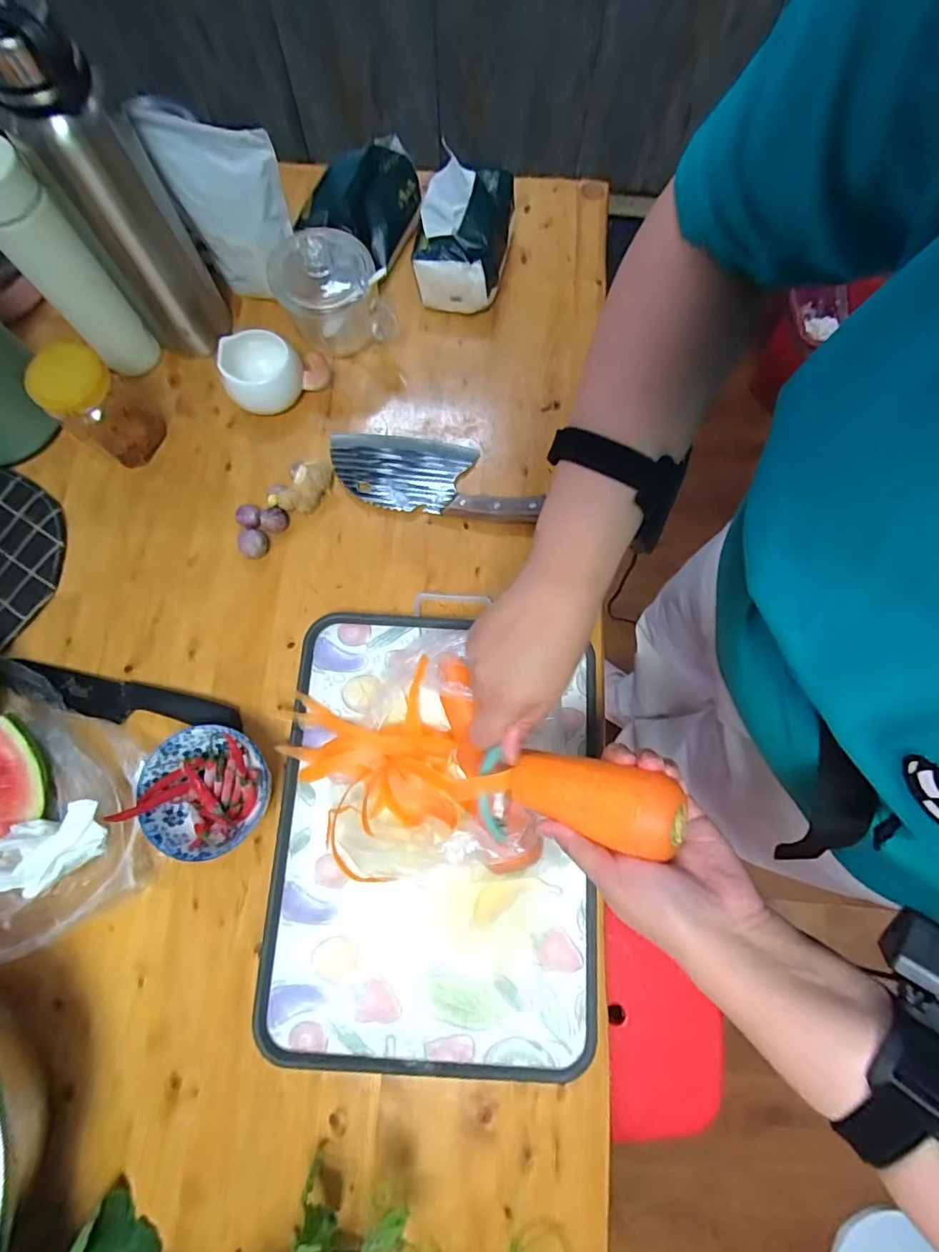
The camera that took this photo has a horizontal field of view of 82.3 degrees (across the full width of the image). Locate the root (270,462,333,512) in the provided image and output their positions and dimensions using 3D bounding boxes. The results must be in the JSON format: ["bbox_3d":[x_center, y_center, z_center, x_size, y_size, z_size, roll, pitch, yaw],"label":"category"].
[{"bbox_3d":[-0.171,-0.147,0.563,0.038,0.033,0.079,42,79,8],"label":"root"}]

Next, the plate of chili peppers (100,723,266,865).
[{"bbox_3d":[-0.236,0.146,0.481,0.101,0.058,0.106,0,76,-2],"label":"plate of chili peppers"}]

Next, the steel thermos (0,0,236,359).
[{"bbox_3d":[-0.318,-0.382,0.496,0.088,0.269,0.069,-30,79,-8],"label":"steel thermos"}]

